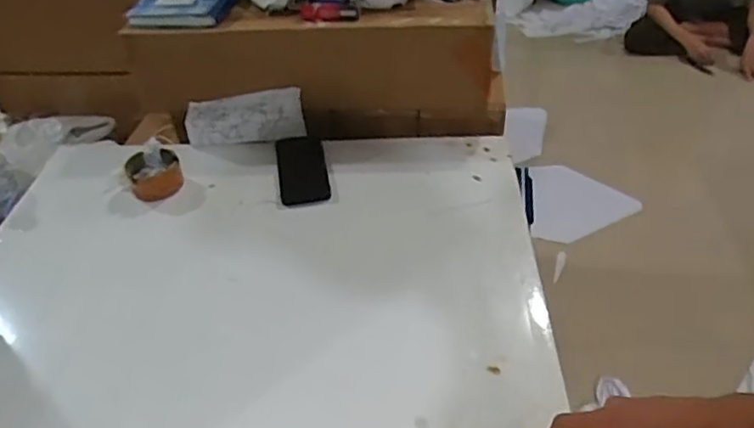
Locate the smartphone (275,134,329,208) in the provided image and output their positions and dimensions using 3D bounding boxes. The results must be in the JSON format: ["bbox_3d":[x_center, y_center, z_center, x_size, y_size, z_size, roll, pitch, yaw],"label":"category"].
[{"bbox_3d":[-0.123,-0.077,1.013,0.077,0.012,0.180,-9,39,-6],"label":"smartphone"}]

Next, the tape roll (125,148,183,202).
[{"bbox_3d":[-0.357,-0.064,0.993,0.084,0.047,0.102,-19,41,-18],"label":"tape roll"}]

